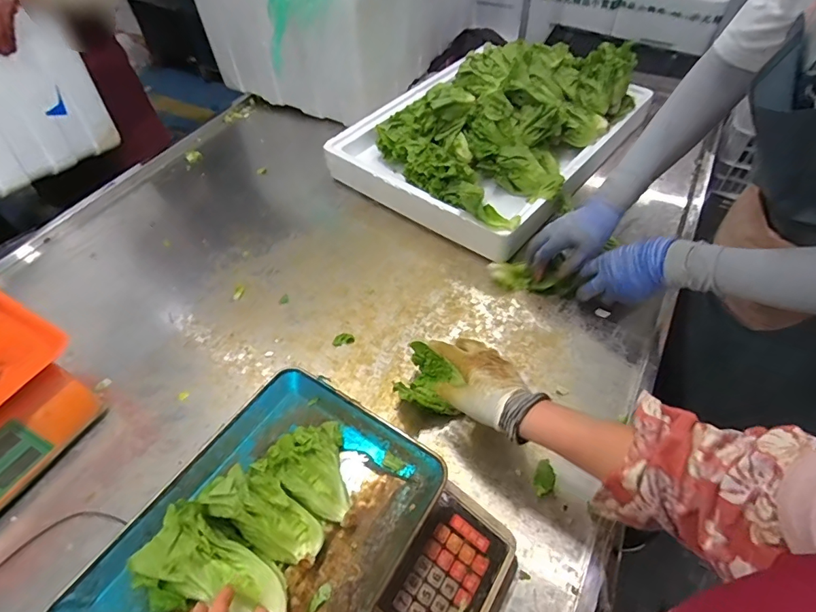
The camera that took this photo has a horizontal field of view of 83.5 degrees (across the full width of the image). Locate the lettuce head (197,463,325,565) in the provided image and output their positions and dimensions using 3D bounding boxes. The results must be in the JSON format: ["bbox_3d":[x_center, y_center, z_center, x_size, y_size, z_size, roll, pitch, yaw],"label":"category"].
[{"bbox_3d":[-0.133,0.196,0.431,0.116,0.045,0.051,37,56,-3],"label":"lettuce head"}]

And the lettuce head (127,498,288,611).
[{"bbox_3d":[-0.168,0.230,0.389,0.132,0.052,0.075,22,54,19],"label":"lettuce head"}]

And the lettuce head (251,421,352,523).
[{"bbox_3d":[-0.088,0.158,0.470,0.093,0.049,0.085,22,56,20],"label":"lettuce head"}]

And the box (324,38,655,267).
[{"bbox_3d":[0.165,-0.376,0.953,0.445,0.209,0.549,33,58,26],"label":"box"}]

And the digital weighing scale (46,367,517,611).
[{"bbox_3d":[-0.100,0.276,0.457,0.328,0.109,0.326,27,57,23],"label":"digital weighing scale"}]

